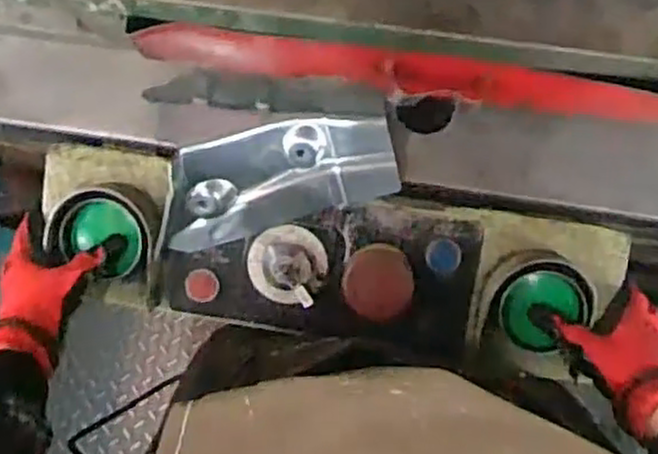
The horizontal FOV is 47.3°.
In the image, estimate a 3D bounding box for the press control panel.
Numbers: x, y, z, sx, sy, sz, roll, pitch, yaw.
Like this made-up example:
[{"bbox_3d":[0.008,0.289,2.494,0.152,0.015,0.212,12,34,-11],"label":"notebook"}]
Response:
[{"bbox_3d":[-0.003,0.031,0.635,0.481,0.089,0.129,8,86,3],"label":"press control panel"}]

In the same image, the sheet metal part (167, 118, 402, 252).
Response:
[{"bbox_3d":[-0.043,-0.041,0.615,0.195,0.039,0.080,-16,85,1],"label":"sheet metal part"}]

